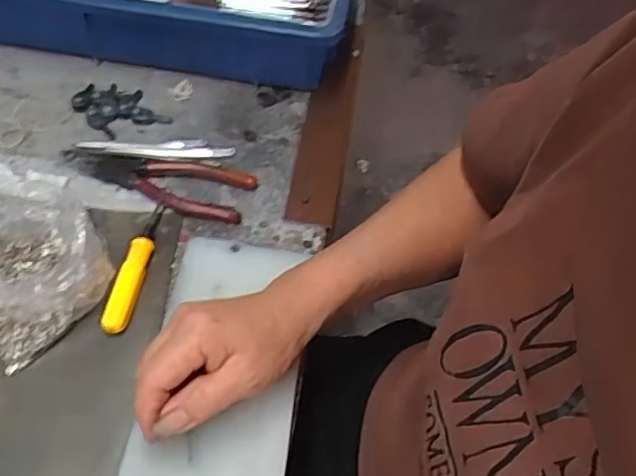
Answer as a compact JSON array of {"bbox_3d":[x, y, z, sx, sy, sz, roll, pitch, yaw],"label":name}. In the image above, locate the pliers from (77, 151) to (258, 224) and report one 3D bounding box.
[{"bbox_3d":[-0.123,-0.050,0.505,0.140,0.009,0.051,20,54,8],"label":"pliers"}]

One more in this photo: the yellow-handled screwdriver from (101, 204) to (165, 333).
[{"bbox_3d":[-0.128,0.017,0.453,0.017,0.020,0.109,12,53,2],"label":"yellow-handled screwdriver"}]

